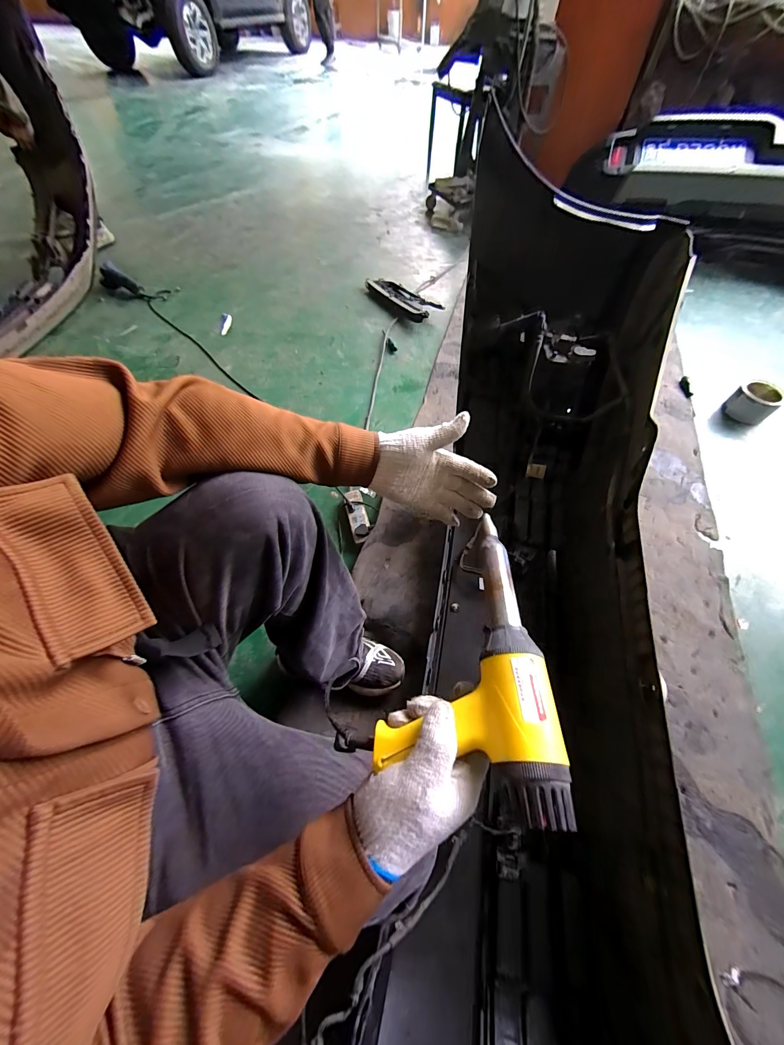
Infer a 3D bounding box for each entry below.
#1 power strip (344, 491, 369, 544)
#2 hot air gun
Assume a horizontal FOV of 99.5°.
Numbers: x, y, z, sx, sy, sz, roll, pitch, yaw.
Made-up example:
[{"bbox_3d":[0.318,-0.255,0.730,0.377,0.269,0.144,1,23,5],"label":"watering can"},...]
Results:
[{"bbox_3d":[-0.097,-0.009,0.949,0.056,0.052,0.164,-14,60,-9],"label":"power strip"},{"bbox_3d":[0.080,0.113,0.345,0.149,0.059,0.281,9,51,5],"label":"hot air gun"}]

